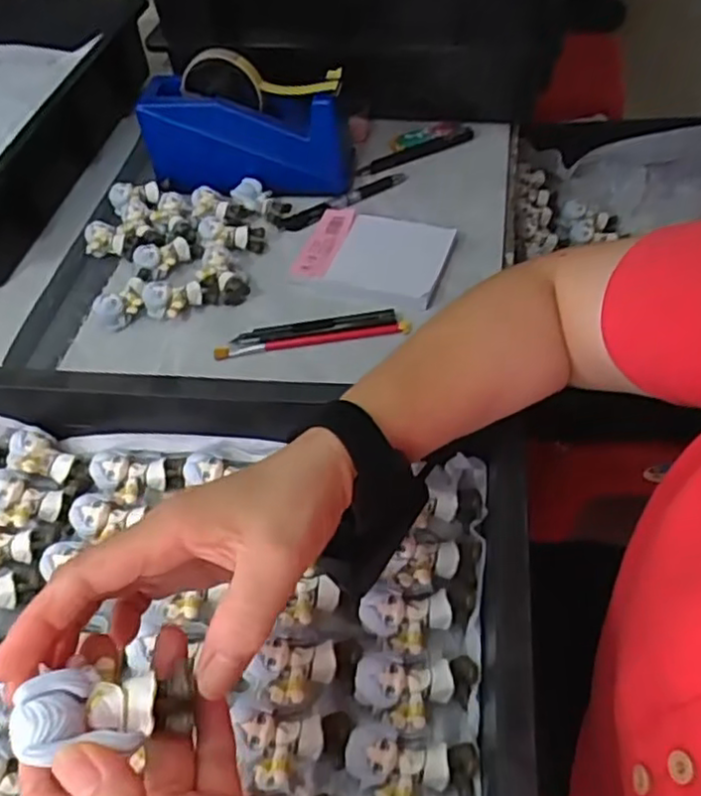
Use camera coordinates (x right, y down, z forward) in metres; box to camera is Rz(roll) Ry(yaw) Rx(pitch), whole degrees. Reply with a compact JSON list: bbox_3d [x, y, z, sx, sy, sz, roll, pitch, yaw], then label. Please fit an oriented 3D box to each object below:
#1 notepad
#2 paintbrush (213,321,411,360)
[{"bbox_3d":[0.020,-0.133,0.617,0.130,0.011,0.086,16,66,15],"label":"notepad"},{"bbox_3d":[-0.036,-0.049,0.583,0.161,0.007,0.011,-9,75,4],"label":"paintbrush"}]

